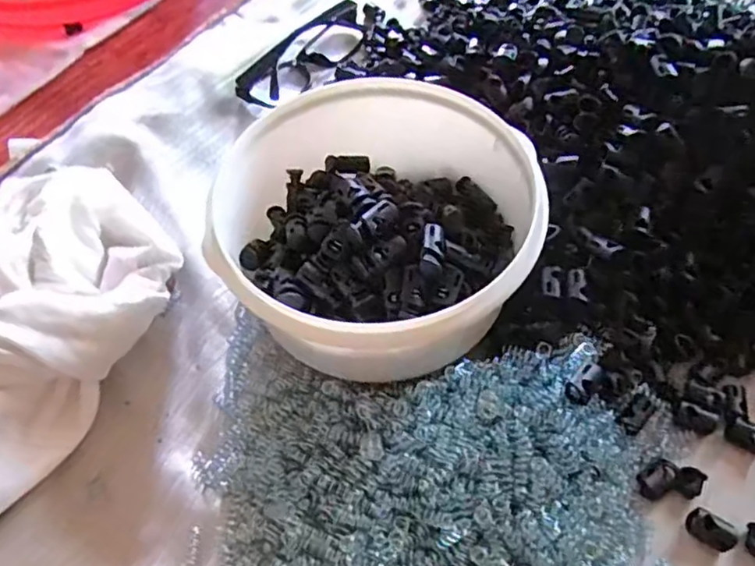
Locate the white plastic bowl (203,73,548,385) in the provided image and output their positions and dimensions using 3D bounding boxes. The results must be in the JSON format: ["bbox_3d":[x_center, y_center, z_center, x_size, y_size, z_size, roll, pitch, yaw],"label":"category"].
[{"bbox_3d":[0.004,-0.024,0.333,0.161,0.087,0.171,1,54,-2],"label":"white plastic bowl"}]

